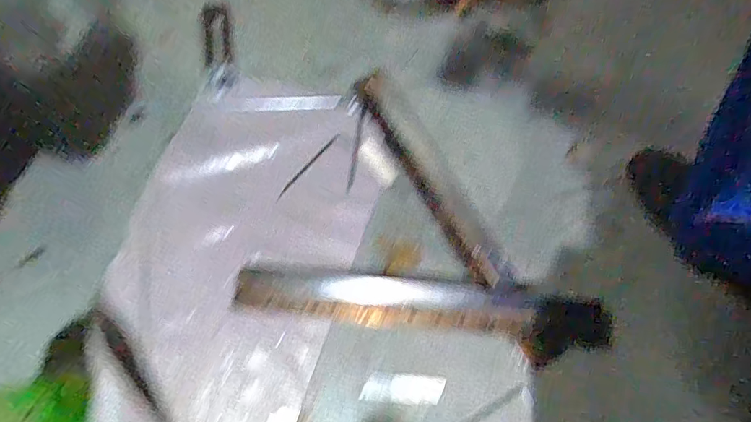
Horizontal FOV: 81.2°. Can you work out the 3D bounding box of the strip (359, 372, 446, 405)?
[{"bbox_3d":[0.034,0.218,0.540,0.100,0.004,0.032,3,76,3],"label":"strip"}]

